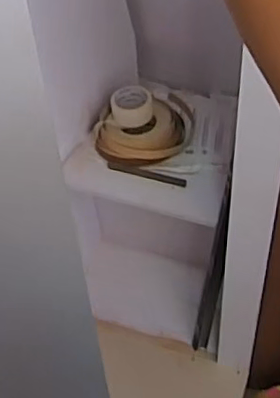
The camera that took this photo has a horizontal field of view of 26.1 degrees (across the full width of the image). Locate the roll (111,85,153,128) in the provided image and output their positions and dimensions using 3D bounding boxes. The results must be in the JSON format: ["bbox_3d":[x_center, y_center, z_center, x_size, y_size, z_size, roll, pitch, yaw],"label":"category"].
[{"bbox_3d":[-0.019,-0.228,1.473,0.098,0.060,0.098,-2,47,3],"label":"roll"}]

